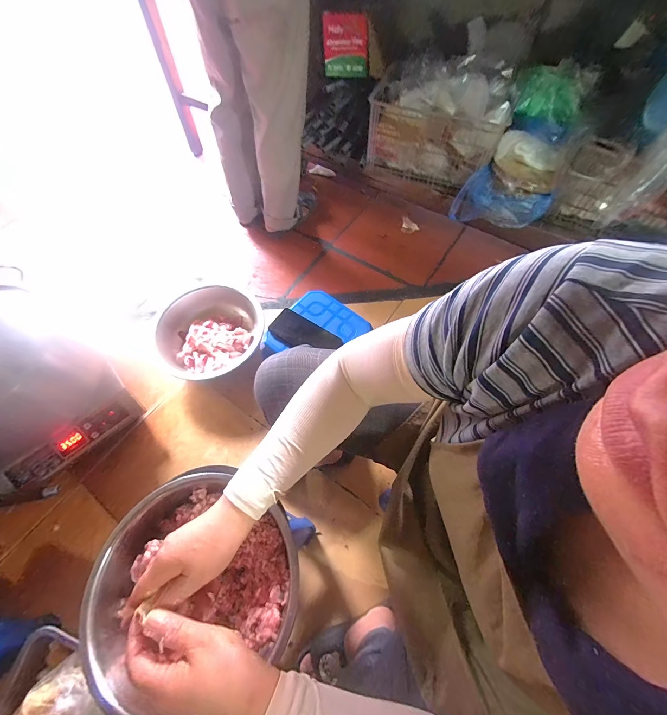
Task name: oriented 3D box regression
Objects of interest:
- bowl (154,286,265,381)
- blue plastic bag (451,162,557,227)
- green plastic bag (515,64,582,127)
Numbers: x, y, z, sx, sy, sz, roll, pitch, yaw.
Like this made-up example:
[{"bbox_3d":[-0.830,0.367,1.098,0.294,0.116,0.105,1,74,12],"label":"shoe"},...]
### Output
[{"bbox_3d":[-0.393,-0.081,0.994,0.307,0.103,0.332,30,67,15],"label":"bowl"},{"bbox_3d":[0.546,-0.506,1.024,0.275,0.104,0.132,32,67,16],"label":"blue plastic bag"},{"bbox_3d":[0.662,-0.801,0.956,0.208,0.100,0.108,18,64,10],"label":"green plastic bag"}]

